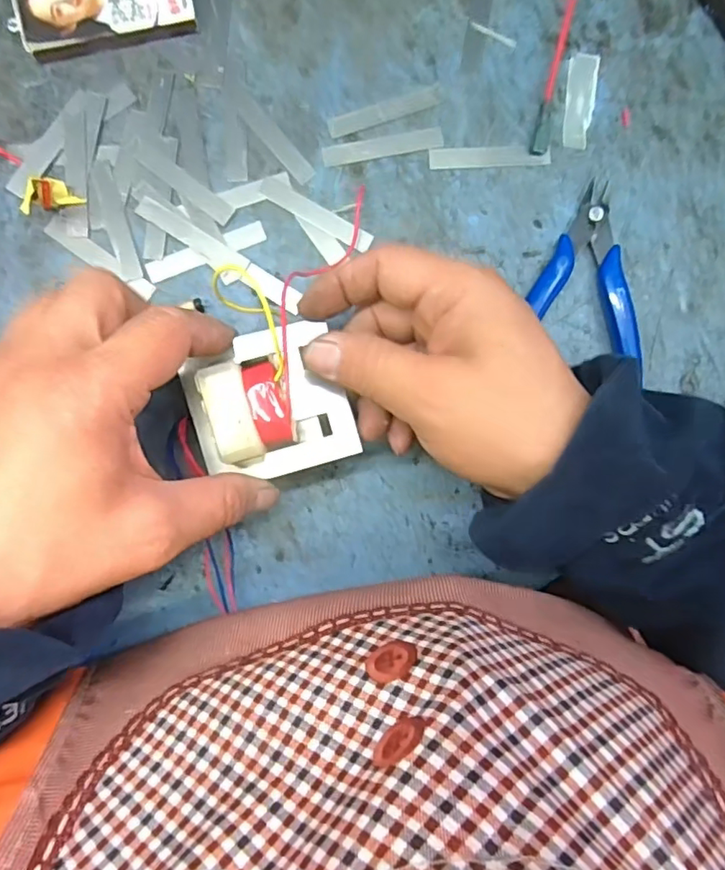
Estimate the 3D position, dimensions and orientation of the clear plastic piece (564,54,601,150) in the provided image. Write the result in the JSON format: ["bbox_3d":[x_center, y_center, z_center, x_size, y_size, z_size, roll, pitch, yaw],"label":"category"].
[{"bbox_3d":[0.119,-0.182,0.308,0.016,0.004,0.051,7,90,-2],"label":"clear plastic piece"}]

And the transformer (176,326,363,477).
[{"bbox_3d":[-0.039,-0.014,0.259,0.071,0.035,0.067,-18,91,-2],"label":"transformer"}]

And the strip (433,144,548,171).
[{"bbox_3d":[0.069,-0.151,0.308,0.065,0.004,0.011,-3,90,-2],"label":"strip"}]

